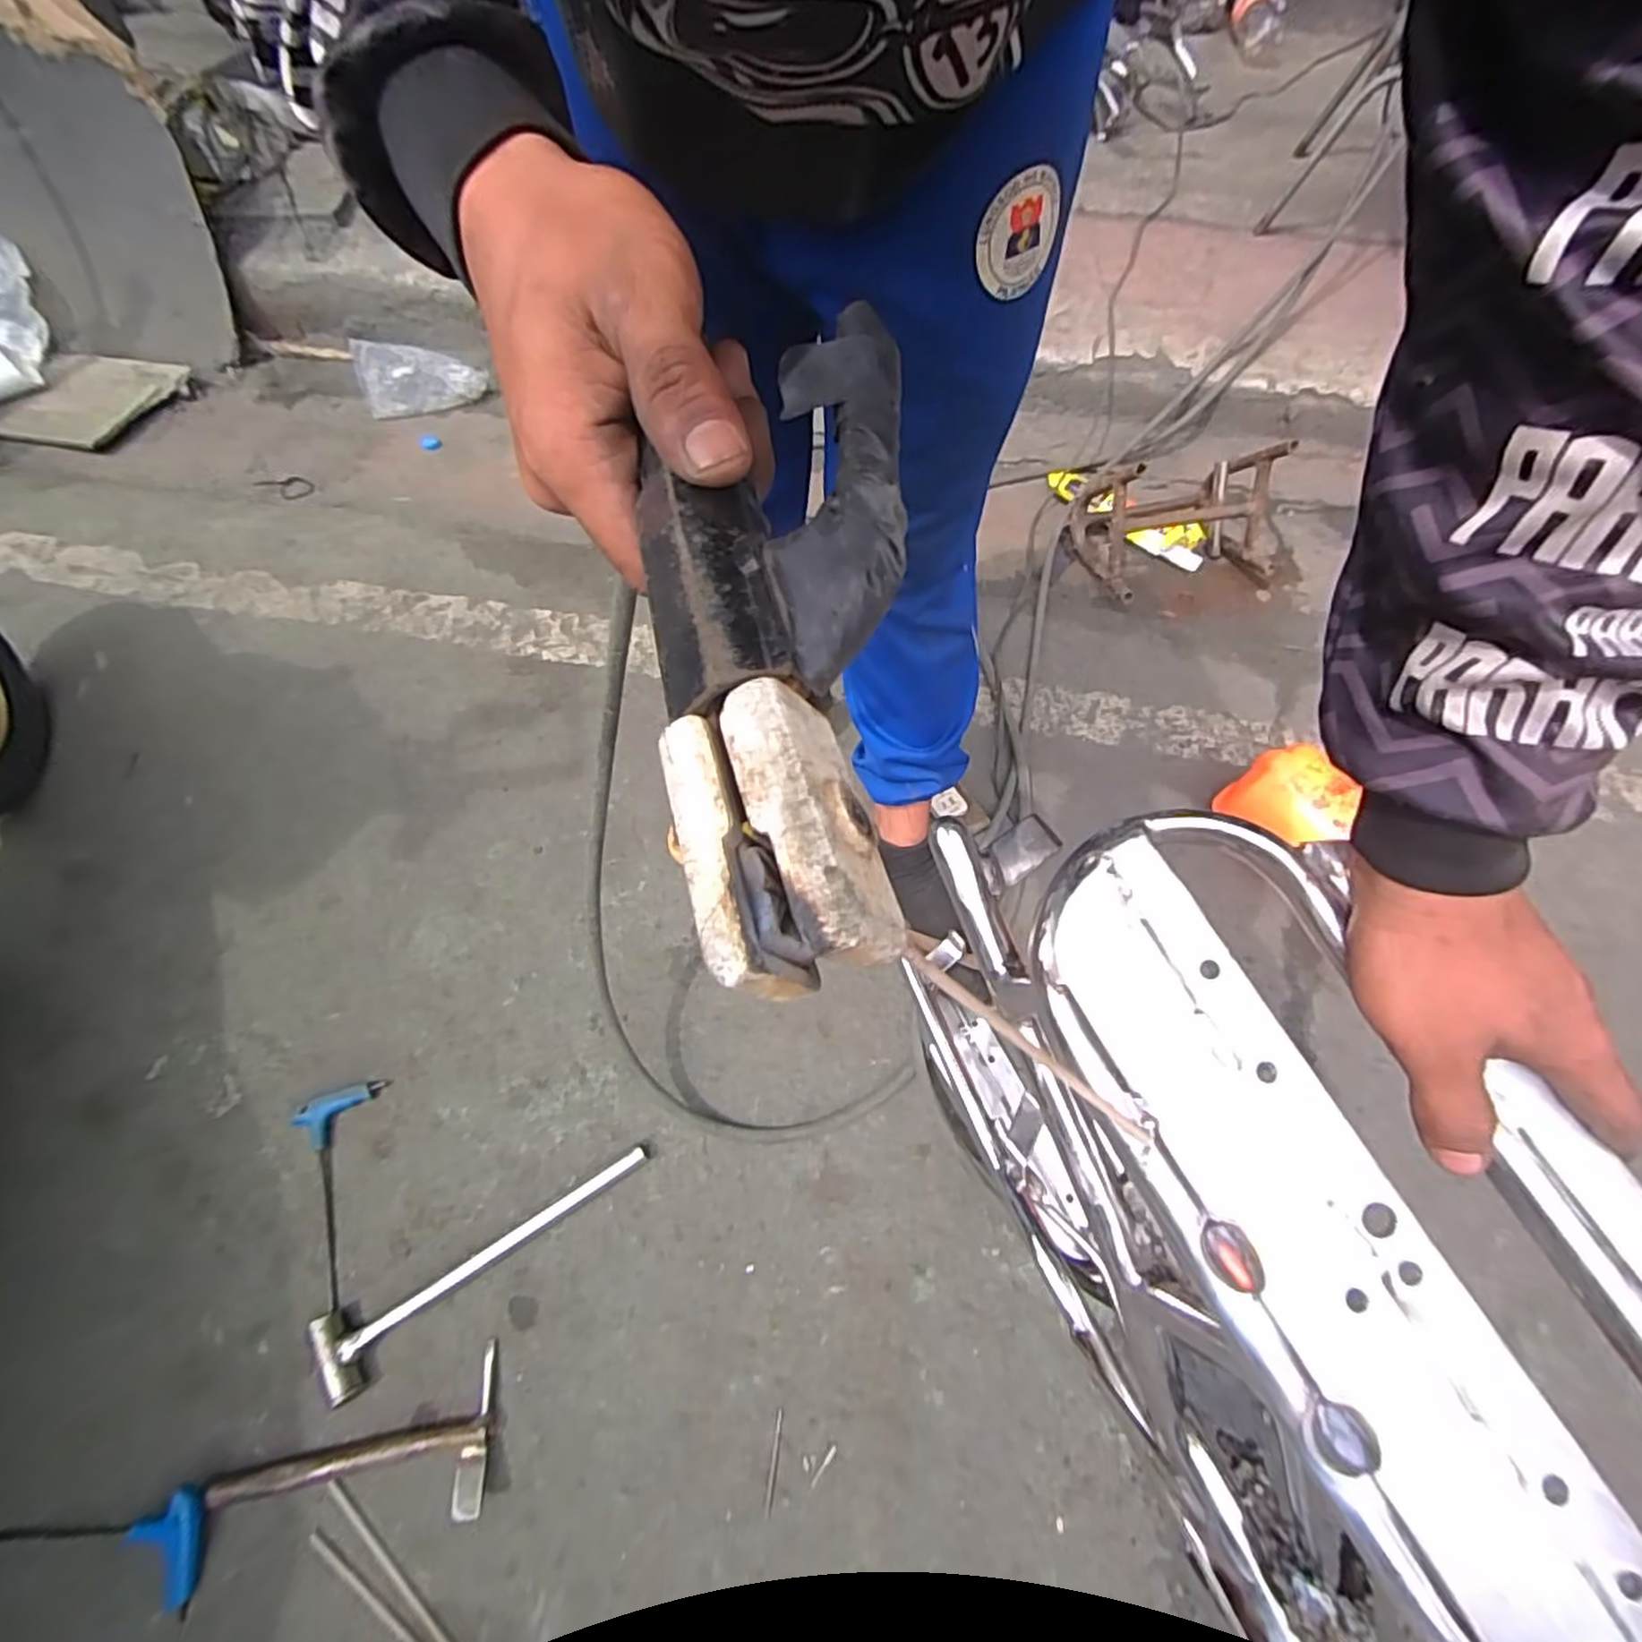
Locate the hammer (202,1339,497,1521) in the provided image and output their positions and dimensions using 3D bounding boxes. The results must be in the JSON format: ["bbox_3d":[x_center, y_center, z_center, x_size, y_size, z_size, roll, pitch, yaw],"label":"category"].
[{"bbox_3d":[-0.401,0.547,0.608,0.219,0.021,0.111,-9,65,-7],"label":"hammer"}]

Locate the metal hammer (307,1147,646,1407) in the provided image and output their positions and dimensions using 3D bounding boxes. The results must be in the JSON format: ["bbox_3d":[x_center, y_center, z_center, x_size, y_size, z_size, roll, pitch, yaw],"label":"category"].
[{"bbox_3d":[-0.311,0.423,0.680,0.317,0.028,0.075,-26,63,-16],"label":"metal hammer"}]

